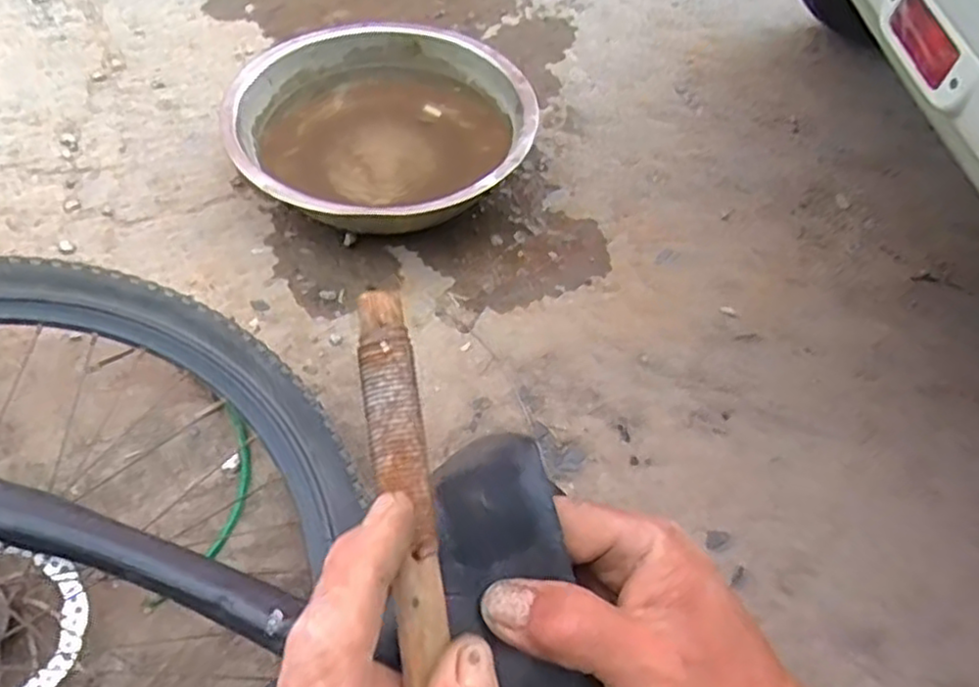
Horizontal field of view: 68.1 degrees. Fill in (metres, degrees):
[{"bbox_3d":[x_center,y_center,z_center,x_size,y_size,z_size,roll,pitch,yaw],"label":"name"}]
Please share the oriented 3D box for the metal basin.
[{"bbox_3d":[-0.134,-0.271,0.939,0.361,0.119,0.343,0,56,0],"label":"metal basin"}]

